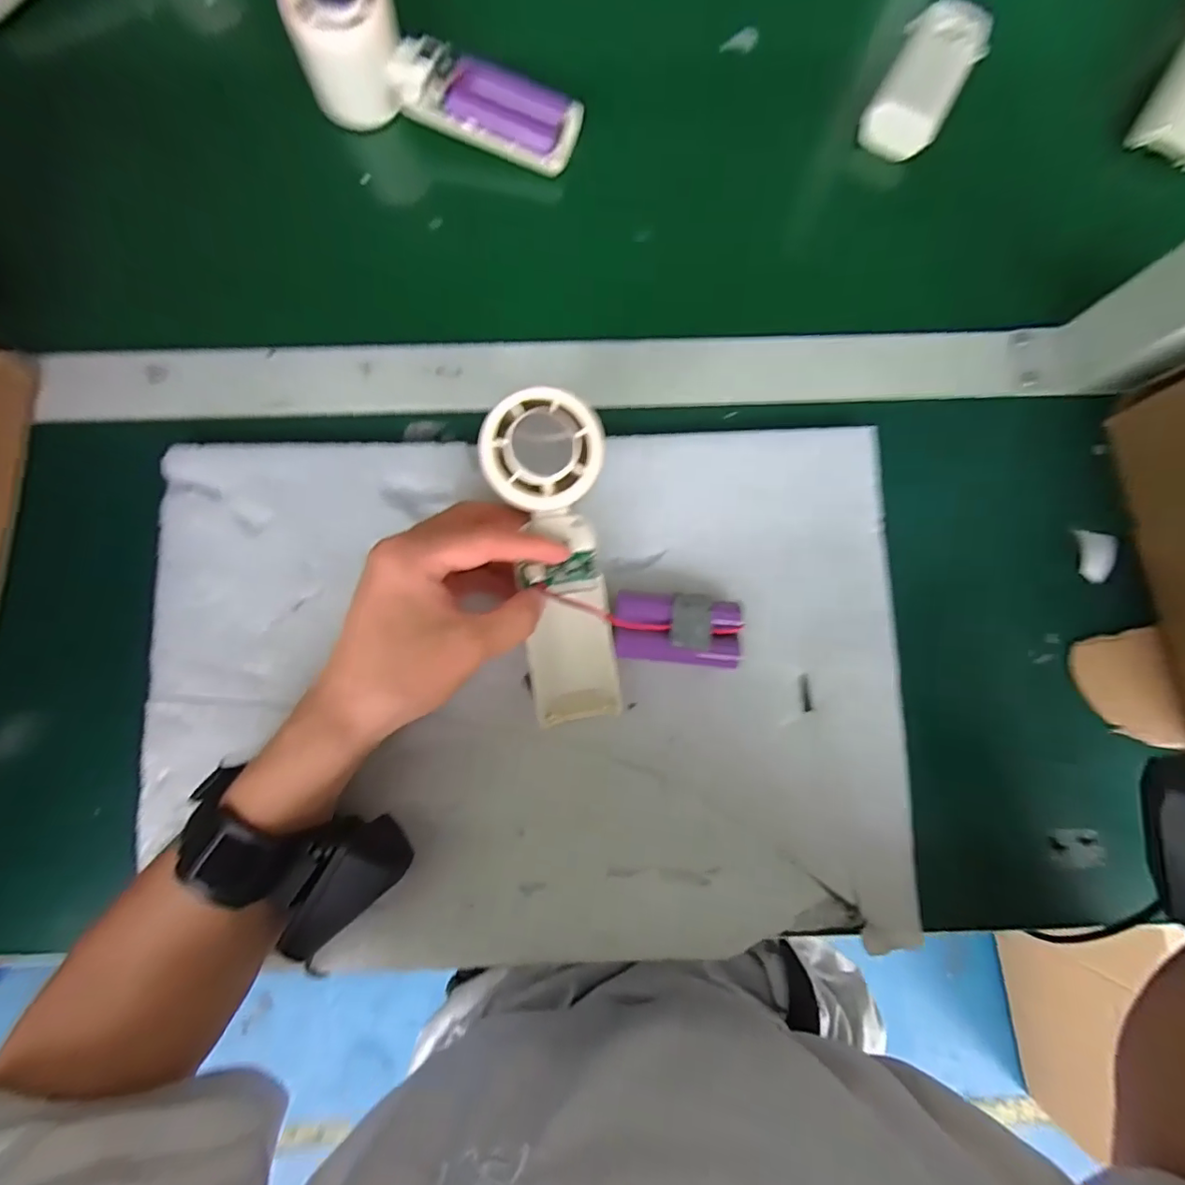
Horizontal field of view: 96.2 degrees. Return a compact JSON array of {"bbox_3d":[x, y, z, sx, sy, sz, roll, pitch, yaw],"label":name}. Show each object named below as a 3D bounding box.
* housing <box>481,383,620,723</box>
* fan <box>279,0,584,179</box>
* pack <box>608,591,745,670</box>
[{"bbox_3d":[-0.016,-0.013,0.269,0.051,0.040,0.164,-8,111,-2],"label":"housing"},{"bbox_3d":[-0.089,-0.304,0.309,0.157,0.059,0.051,16,84,3],"label":"fan"},{"bbox_3d":[0.044,0.020,0.283,0.065,0.025,0.035,5,83,1],"label":"pack"}]

